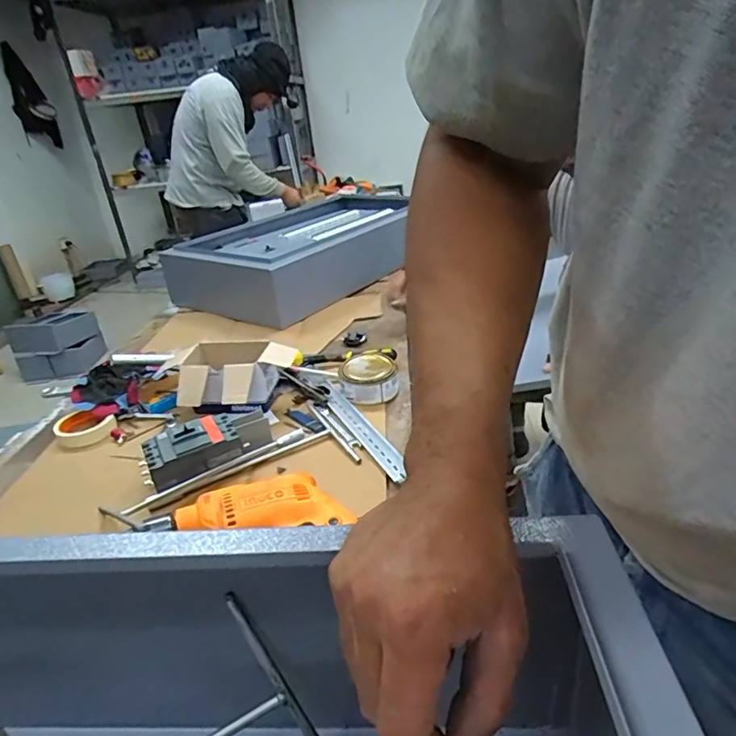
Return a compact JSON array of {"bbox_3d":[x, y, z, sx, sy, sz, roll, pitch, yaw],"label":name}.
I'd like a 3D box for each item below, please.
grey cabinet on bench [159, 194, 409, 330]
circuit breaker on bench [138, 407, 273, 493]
[{"bbox_3d":[-0.179,-0.336,1.550,0.486,0.157,0.668,11,31,31],"label":"grey cabinet on bench"},{"bbox_3d":[-0.233,0.115,0.771,0.180,0.067,0.078,-17,28,-20],"label":"circuit breaker on bench"}]

